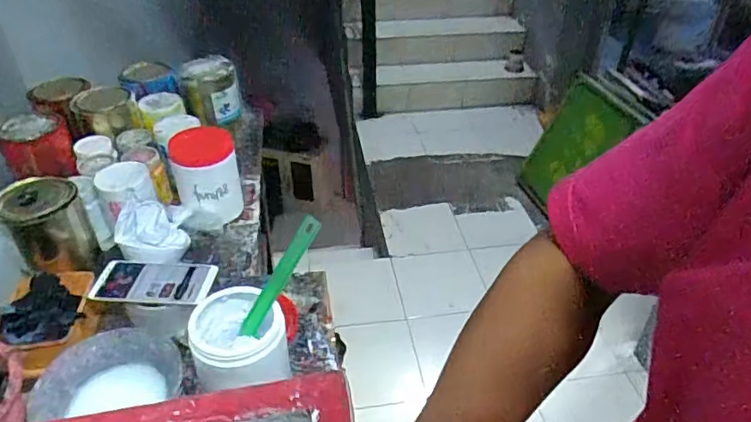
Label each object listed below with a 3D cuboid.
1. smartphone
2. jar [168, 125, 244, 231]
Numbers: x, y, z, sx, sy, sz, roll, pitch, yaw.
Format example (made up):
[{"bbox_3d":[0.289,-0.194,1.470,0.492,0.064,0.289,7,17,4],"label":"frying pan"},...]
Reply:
[{"bbox_3d":[-0.303,0.097,0.745,0.153,0.013,0.073,1,42,-2],"label":"smartphone"},{"bbox_3d":[-0.279,-0.054,0.910,0.102,0.143,0.104,-12,40,-14],"label":"jar"}]

